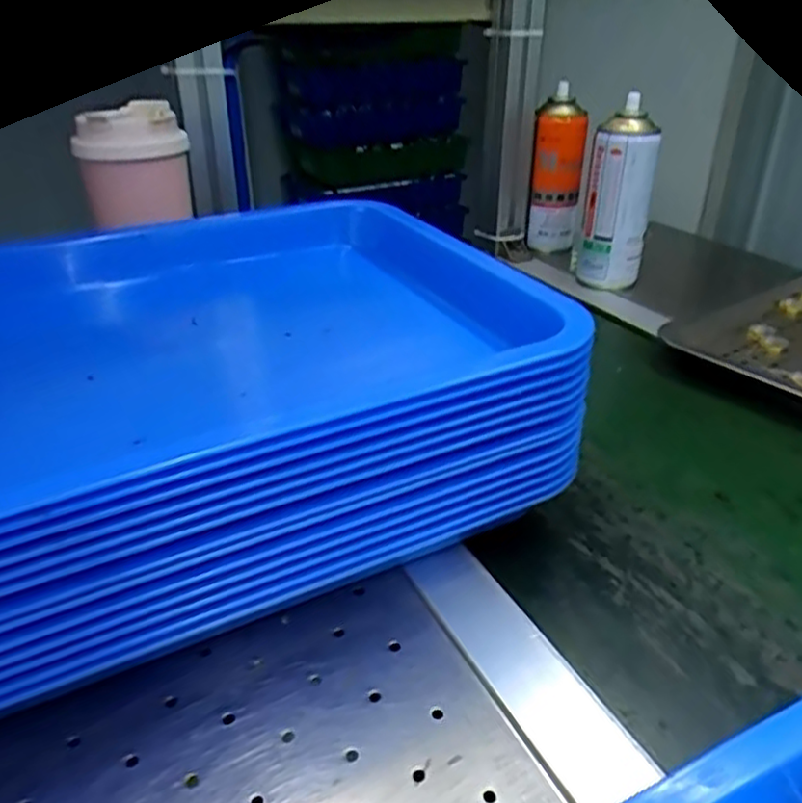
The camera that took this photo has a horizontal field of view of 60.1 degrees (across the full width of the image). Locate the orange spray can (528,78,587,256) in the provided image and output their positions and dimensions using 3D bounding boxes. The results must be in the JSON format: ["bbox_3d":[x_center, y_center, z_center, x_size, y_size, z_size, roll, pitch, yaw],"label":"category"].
[{"bbox_3d":[0.178,-0.252,0.778,0.055,0.159,0.057,-1,30,1],"label":"orange spray can"}]

